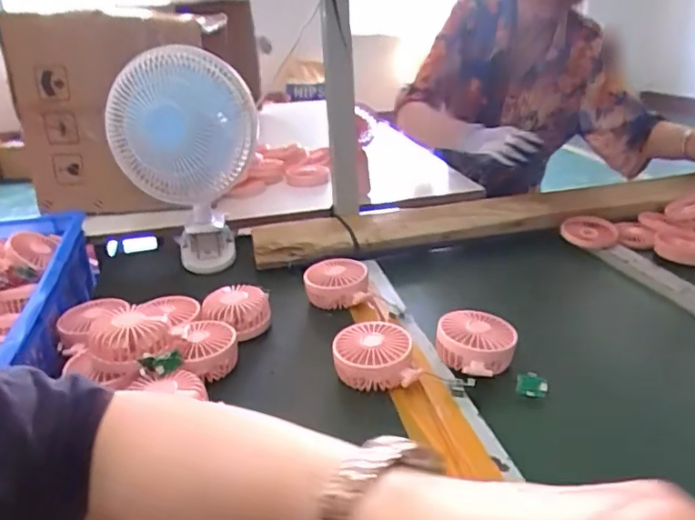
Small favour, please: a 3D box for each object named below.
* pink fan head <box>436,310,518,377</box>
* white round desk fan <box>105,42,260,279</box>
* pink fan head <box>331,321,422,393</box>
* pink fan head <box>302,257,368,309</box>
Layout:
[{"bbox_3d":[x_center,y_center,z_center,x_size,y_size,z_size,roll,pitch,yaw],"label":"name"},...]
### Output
[{"bbox_3d":[0.149,0.094,0.662,0.087,0.040,0.092,2,25,12],"label":"pink fan head"},{"bbox_3d":[-0.245,-0.140,0.884,0.200,0.334,0.141,-13,26,-20],"label":"white round desk fan"},{"bbox_3d":[0.030,0.109,0.647,0.090,0.037,0.098,-4,24,-2],"label":"pink fan head"},{"bbox_3d":[-0.015,0.035,0.826,0.091,0.043,0.083,-1,24,6],"label":"pink fan head"}]

